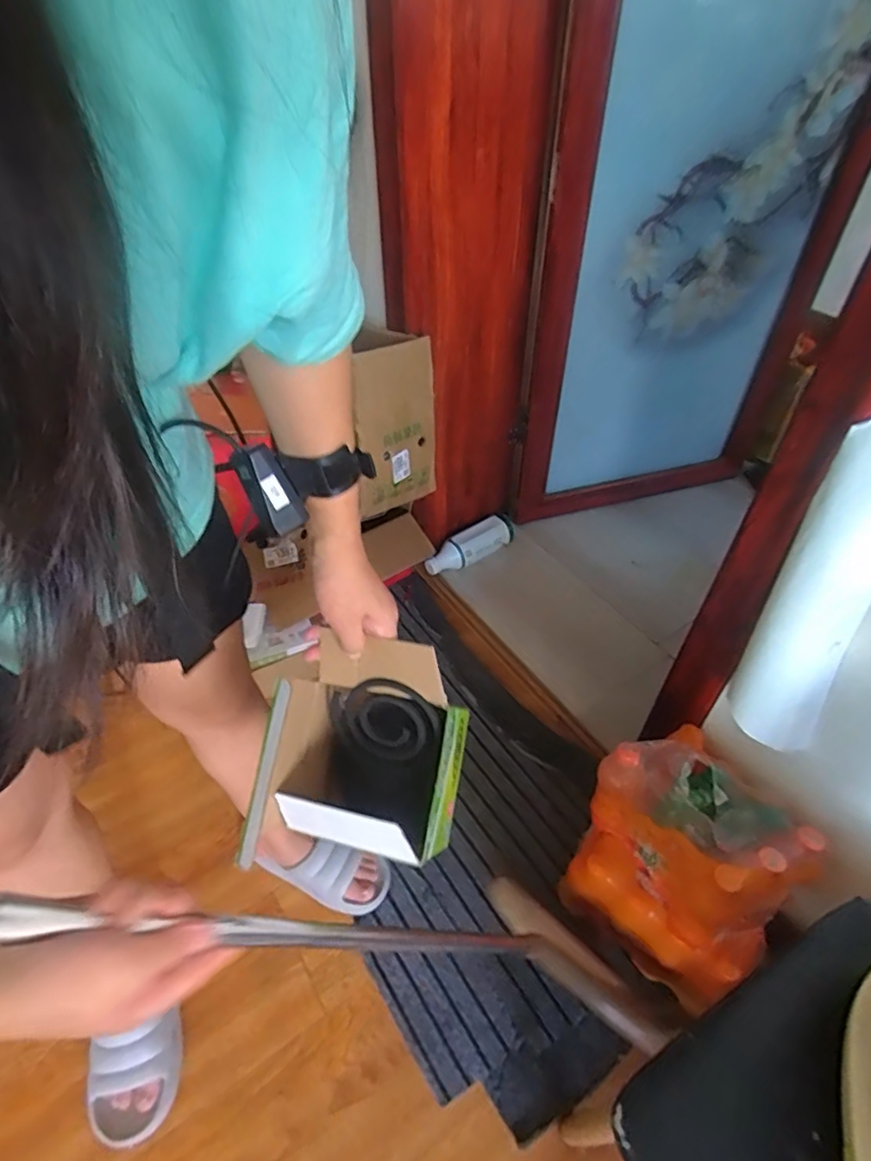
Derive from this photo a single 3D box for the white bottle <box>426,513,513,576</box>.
[{"bbox_3d":[0.095,-0.082,1.460,0.250,0.087,0.077,-24,50,-21],"label":"white bottle"}]

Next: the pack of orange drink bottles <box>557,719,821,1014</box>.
[{"bbox_3d":[0.328,0.388,0.823,0.249,0.329,0.214,34,55,29],"label":"pack of orange drink bottles"}]

